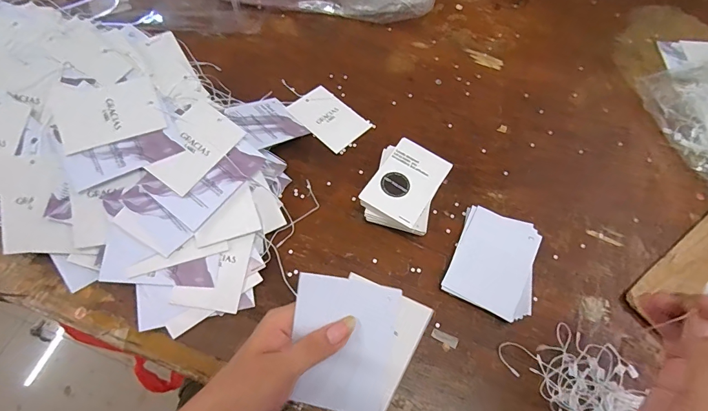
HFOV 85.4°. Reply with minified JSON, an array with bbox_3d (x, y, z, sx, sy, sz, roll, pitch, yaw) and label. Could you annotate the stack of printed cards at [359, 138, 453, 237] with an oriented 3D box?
[{"bbox_3d":[0.053,-0.018,0.407,0.071,0.033,0.093,22,65,9],"label":"stack of printed cards"}]

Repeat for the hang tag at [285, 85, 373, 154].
[{"bbox_3d":[-0.030,-0.107,0.466,0.061,0.004,0.090,-41,71,-20],"label":"hang tag"}]

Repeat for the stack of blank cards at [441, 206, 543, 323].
[{"bbox_3d":[0.142,0.056,0.384,0.082,0.011,0.102,23,65,10],"label":"stack of blank cards"}]

